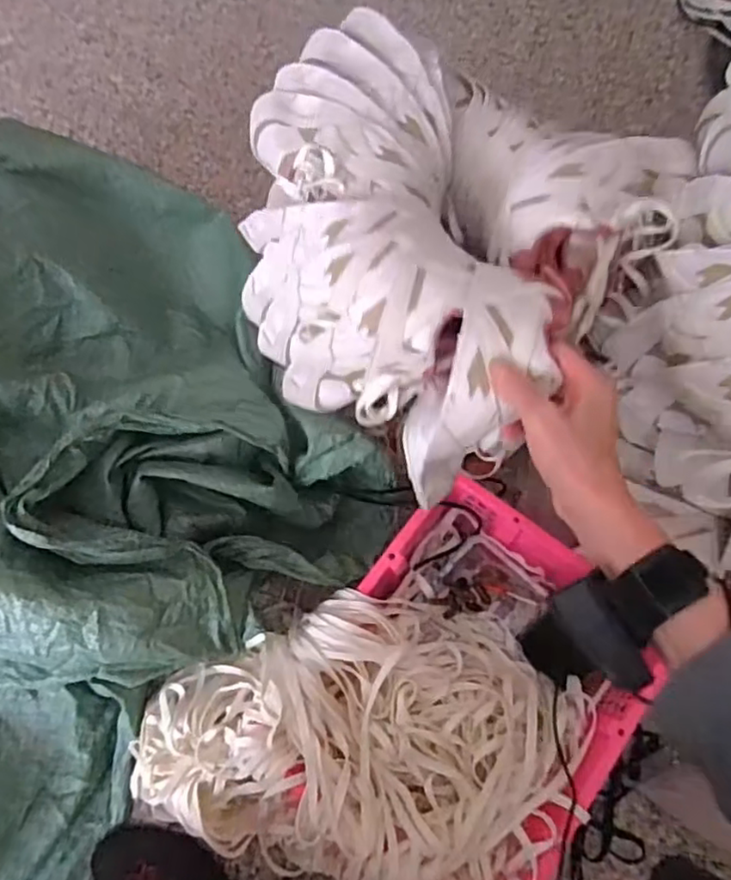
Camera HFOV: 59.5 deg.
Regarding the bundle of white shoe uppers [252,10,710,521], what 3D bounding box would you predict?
[{"bbox_3d":[0.043,-0.204,0.571,0.369,0.142,0.348,41,76,14],"label":"bundle of white shoe uppers"}]

